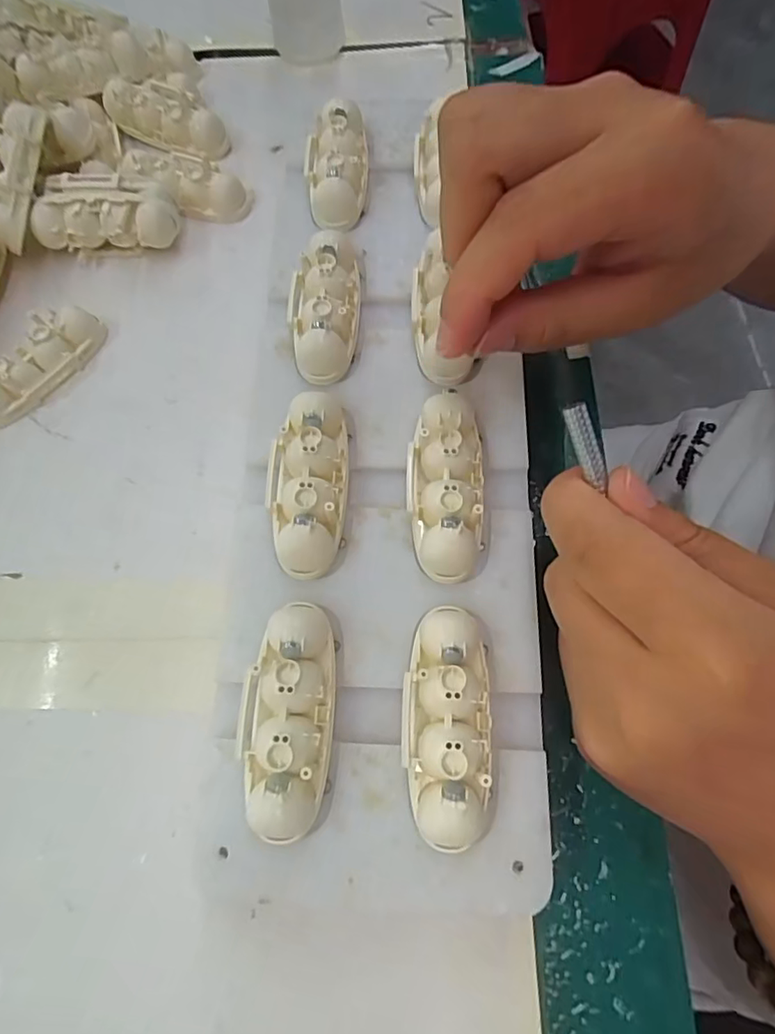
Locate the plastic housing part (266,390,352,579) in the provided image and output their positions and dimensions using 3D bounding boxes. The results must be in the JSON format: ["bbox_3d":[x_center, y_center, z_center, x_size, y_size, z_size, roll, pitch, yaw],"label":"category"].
[{"bbox_3d":[-0.027,-0.013,0.179,0.025,0.015,0.064,0,71,2],"label":"plastic housing part"}]

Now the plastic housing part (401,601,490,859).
[{"bbox_3d":[0.017,0.057,0.153,0.024,0.015,0.062,3,71,3],"label":"plastic housing part"}]

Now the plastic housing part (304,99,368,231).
[{"bbox_3d":[-0.021,-0.149,0.227,0.026,0.017,0.058,-6,70,0],"label":"plastic housing part"}]

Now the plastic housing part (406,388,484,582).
[{"bbox_3d":[0.019,-0.011,0.177,0.024,0.014,0.061,1,71,3],"label":"plastic housing part"}]

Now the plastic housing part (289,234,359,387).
[{"bbox_3d":[-0.023,-0.083,0.203,0.024,0.016,0.066,3,71,3],"label":"plastic housing part"}]

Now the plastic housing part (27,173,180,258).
[{"bbox_3d":[-0.125,-0.132,0.241,0.060,0.027,0.027,6,71,4],"label":"plastic housing part"}]

